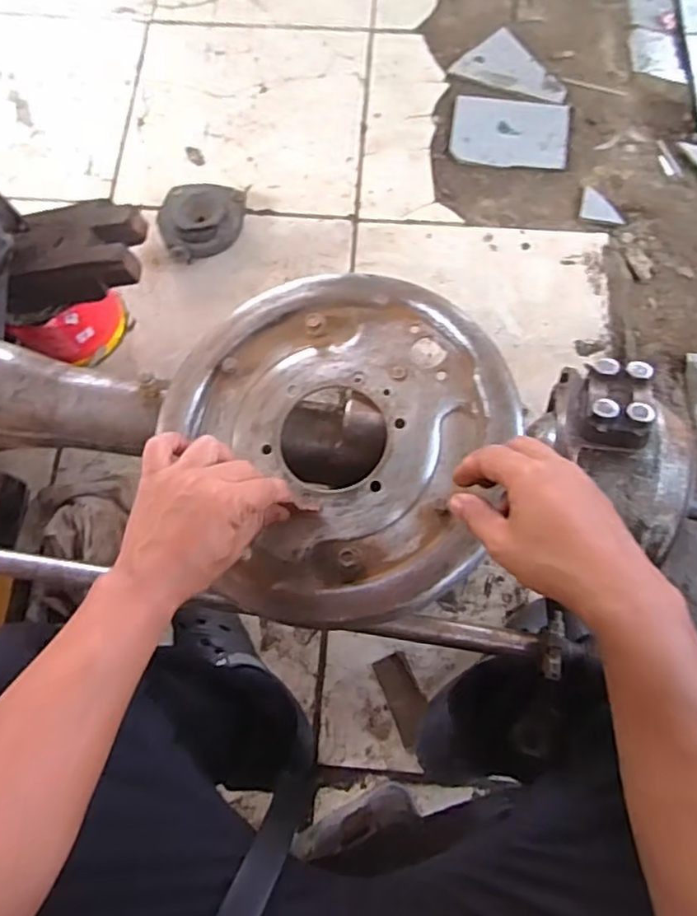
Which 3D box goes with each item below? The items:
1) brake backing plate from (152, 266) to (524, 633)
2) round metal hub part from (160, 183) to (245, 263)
[{"bbox_3d":[-0.003,-0.025,0.524,0.264,0.046,0.299,-28,76,-7],"label":"brake backing plate"},{"bbox_3d":[-0.225,-0.373,0.988,0.137,0.048,0.114,-26,76,-7],"label":"round metal hub part"}]

